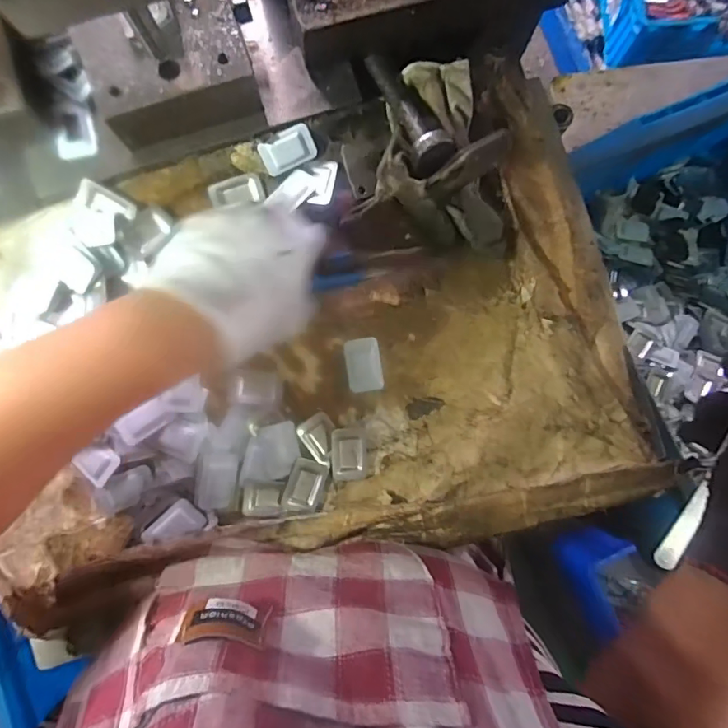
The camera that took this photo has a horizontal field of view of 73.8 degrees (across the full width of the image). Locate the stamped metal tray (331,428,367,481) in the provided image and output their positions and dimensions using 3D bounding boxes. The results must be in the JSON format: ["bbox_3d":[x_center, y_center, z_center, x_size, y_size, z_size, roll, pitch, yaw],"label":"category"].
[{"bbox_3d":[-0.011,0.068,0.367,0.026,0.007,0.039,-1,87,-1],"label":"stamped metal tray"}]

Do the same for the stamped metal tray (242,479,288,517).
[{"bbox_3d":[-0.074,0.100,0.361,0.031,0.010,0.026,7,87,-1],"label":"stamped metal tray"}]

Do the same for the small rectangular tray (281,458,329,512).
[{"bbox_3d":[-0.043,0.091,0.363,0.027,0.004,0.037,20,87,-16],"label":"small rectangular tray"}]

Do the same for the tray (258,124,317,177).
[{"bbox_3d":[-0.057,-0.160,0.365,0.040,0.004,0.026,-25,124,3],"label":"tray"}]

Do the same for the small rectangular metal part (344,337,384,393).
[{"bbox_3d":[0.000,0.001,0.372,0.026,0.005,0.040,-9,87,-2],"label":"small rectangular metal part"}]

